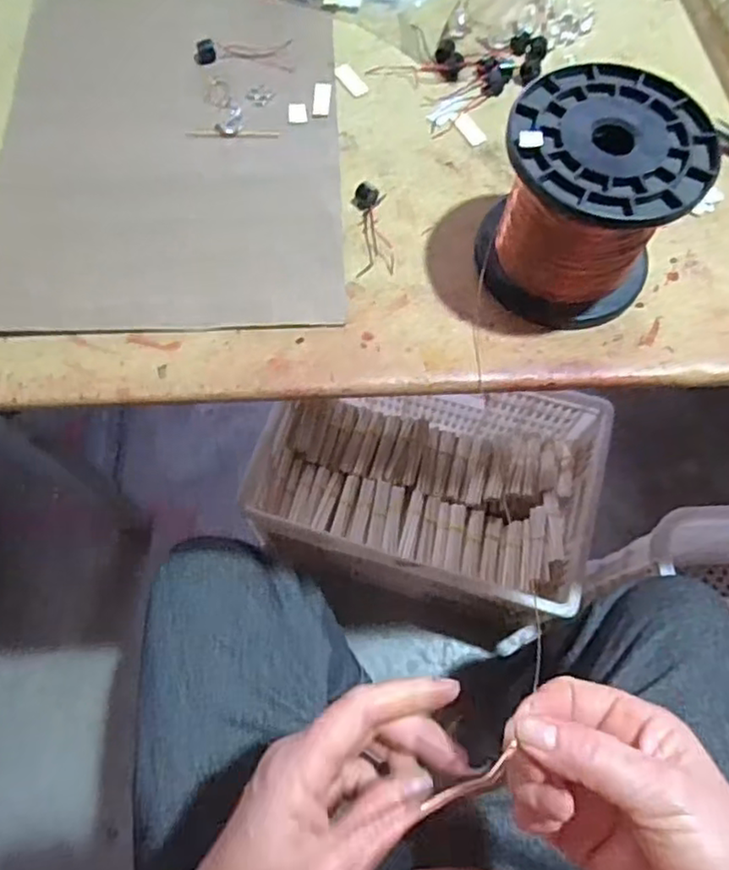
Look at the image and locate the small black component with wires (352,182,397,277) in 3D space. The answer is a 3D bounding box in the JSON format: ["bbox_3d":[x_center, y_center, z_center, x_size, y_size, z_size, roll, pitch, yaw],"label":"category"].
[{"bbox_3d":[0.005,-0.120,0.384,0.020,0.009,0.059,-3,68,-3],"label":"small black component with wires"}]

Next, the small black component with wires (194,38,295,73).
[{"bbox_3d":[-0.079,-0.251,0.436,0.064,0.007,0.025,2,70,-1],"label":"small black component with wires"}]

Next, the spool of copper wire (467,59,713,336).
[{"bbox_3d":[0.114,-0.121,0.346,0.092,0.089,0.092,1,68,-2],"label":"spool of copper wire"}]

